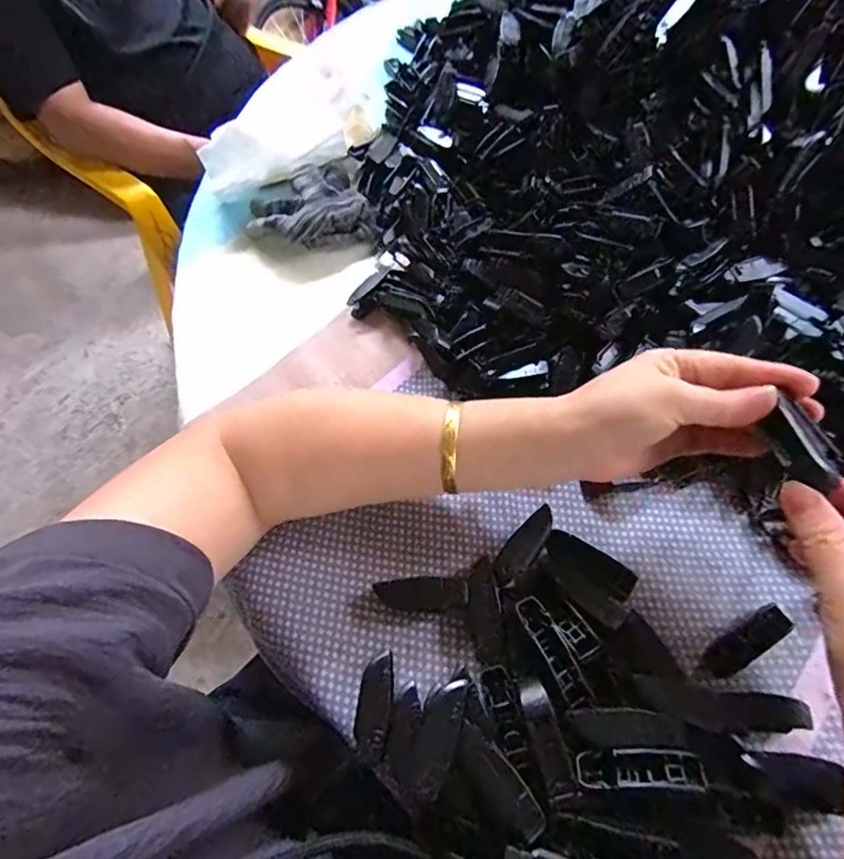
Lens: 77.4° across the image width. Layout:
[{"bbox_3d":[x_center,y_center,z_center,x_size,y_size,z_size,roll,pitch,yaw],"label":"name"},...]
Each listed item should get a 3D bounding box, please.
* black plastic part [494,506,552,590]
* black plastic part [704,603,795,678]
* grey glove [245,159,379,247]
[{"bbox_3d":[0.062,0.071,0.321,0.018,0.004,0.055,35,68,20],"label":"black plastic part"},{"bbox_3d":[0.181,0.118,0.293,0.051,0.008,0.015,-38,65,0],"label":"black plastic part"},{"bbox_3d":[-0.099,-0.193,0.462,0.096,0.026,0.088,-22,62,-9],"label":"grey glove"}]

